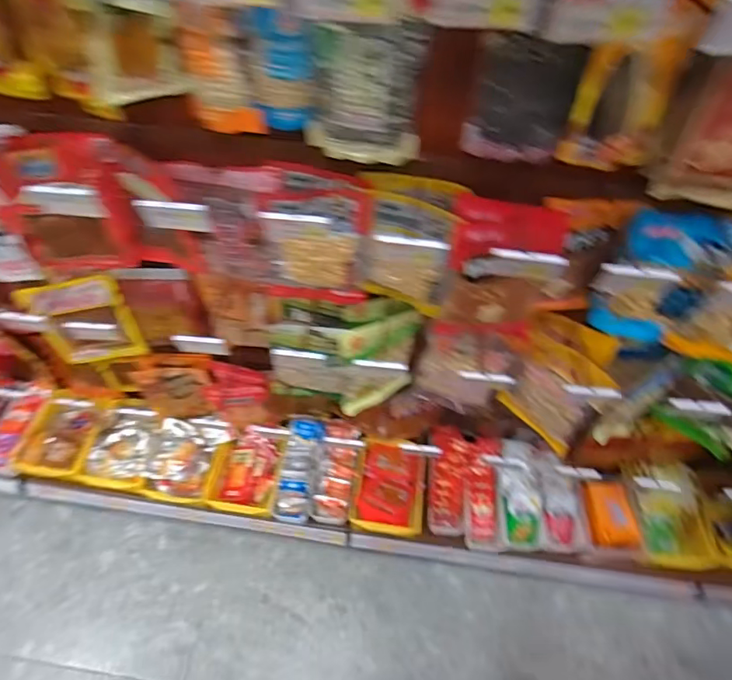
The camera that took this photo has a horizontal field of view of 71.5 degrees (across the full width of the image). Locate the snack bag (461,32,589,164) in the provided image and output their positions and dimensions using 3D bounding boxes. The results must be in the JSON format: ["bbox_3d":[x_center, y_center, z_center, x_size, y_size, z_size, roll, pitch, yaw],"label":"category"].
[{"bbox_3d":[0.197,-0.304,0.651,0.123,0.151,0.017,14,54,9],"label":"snack bag"}]

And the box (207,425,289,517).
[{"bbox_3d":[-0.323,0.355,1.390,0.189,0.081,0.234,7,53,4],"label":"box"}]

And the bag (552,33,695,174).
[{"bbox_3d":[0.316,-0.289,0.631,0.112,0.157,0.017,11,53,7],"label":"bag"}]

